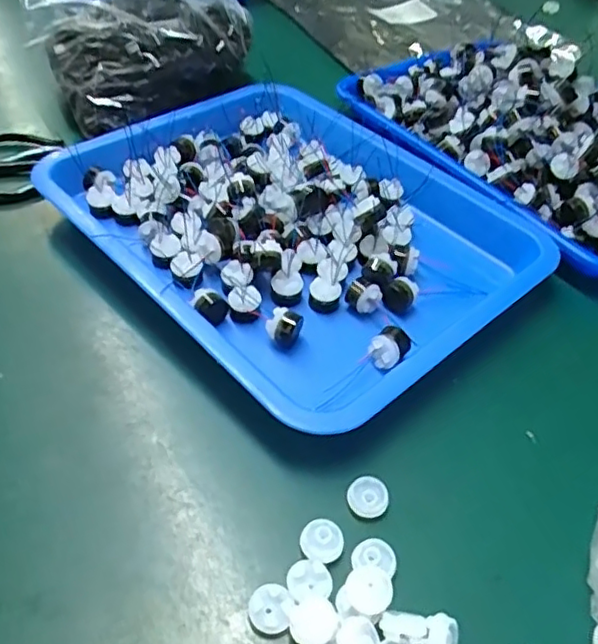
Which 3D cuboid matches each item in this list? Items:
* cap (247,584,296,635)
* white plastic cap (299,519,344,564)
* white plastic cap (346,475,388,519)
[{"bbox_3d":[-0.013,0.132,0.287,0.020,0.008,0.020,2,47,-3],"label":"cap"},{"bbox_3d":[0.012,0.109,0.309,0.021,0.007,0.020,2,47,-3],"label":"white plastic cap"},{"bbox_3d":[0.037,0.093,0.330,0.021,0.009,0.020,2,47,-3],"label":"white plastic cap"}]

